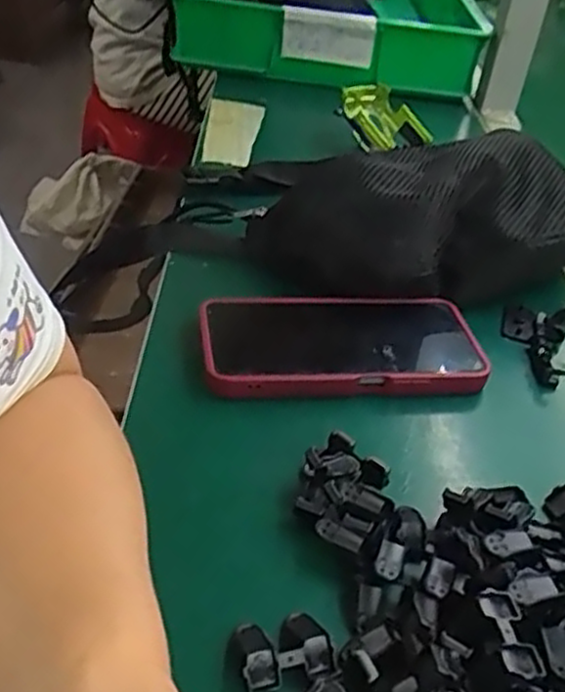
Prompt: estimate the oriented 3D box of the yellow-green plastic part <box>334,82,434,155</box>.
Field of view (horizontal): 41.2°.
[{"bbox_3d":[0.095,-0.216,0.714,0.063,0.041,0.080,-8,39,-20],"label":"yellow-green plastic part"}]

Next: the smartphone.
[{"bbox_3d":[0.039,-0.005,0.455,0.174,0.014,0.080,0,37,-10],"label":"smartphone"}]

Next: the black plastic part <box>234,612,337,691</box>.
[{"bbox_3d":[0.000,0.117,0.293,0.036,0.010,0.029,-8,39,-20],"label":"black plastic part"}]

